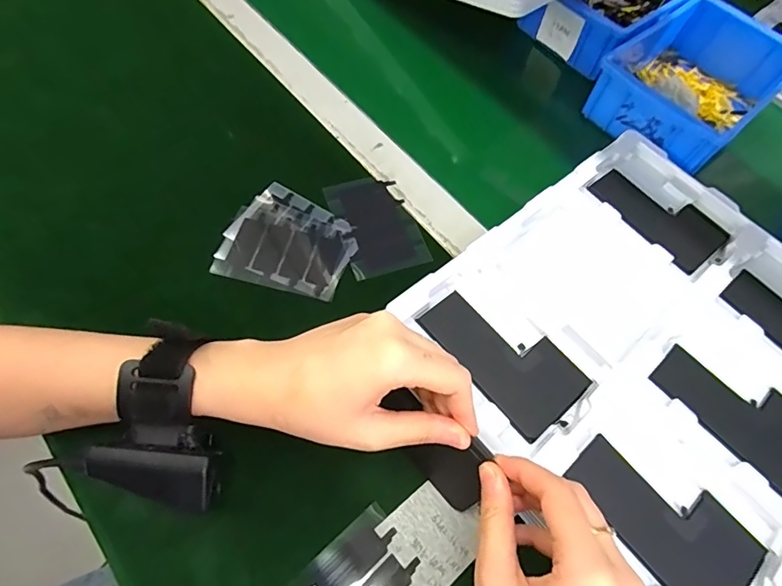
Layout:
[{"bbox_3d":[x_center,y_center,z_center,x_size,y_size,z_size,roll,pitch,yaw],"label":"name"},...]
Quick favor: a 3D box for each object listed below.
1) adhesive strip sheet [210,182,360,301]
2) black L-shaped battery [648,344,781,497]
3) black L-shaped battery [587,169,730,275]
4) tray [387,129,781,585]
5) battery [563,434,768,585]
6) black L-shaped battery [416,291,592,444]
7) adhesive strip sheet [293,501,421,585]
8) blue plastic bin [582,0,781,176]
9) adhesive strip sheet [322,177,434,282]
[{"bbox_3d":[-0.079,-0.039,0.361,0.096,0.004,0.086,22,63,5],"label":"adhesive strip sheet"},{"bbox_3d":[0.236,0.079,0.311,0.110,0.009,0.063,43,66,16],"label":"black L-shaped battery"},{"bbox_3d":[0.227,-0.068,0.393,0.070,0.011,0.106,-35,71,-22],"label":"black L-shaped battery"},{"bbox_3d":[0.193,0.031,0.330,0.308,0.033,0.272,-36,71,-22],"label":"tray"},{"bbox_3d":[0.162,0.132,0.273,0.062,0.006,0.108,-37,72,-23],"label":"battery"},{"bbox_3d":[0.076,0.040,0.311,0.063,0.007,0.105,-36,71,-22],"label":"black L-shaped battery"},{"bbox_3d":[-0.018,0.161,0.264,0.061,0.004,0.046,-37,72,-23],"label":"adhesive strip sheet"},{"bbox_3d":[0.300,-0.209,0.462,0.201,0.058,0.129,-36,72,-22],"label":"blue plastic bin"},{"bbox_3d":[-0.013,-0.057,0.379,0.062,0.005,0.093,-18,65,-14],"label":"adhesive strip sheet"}]

